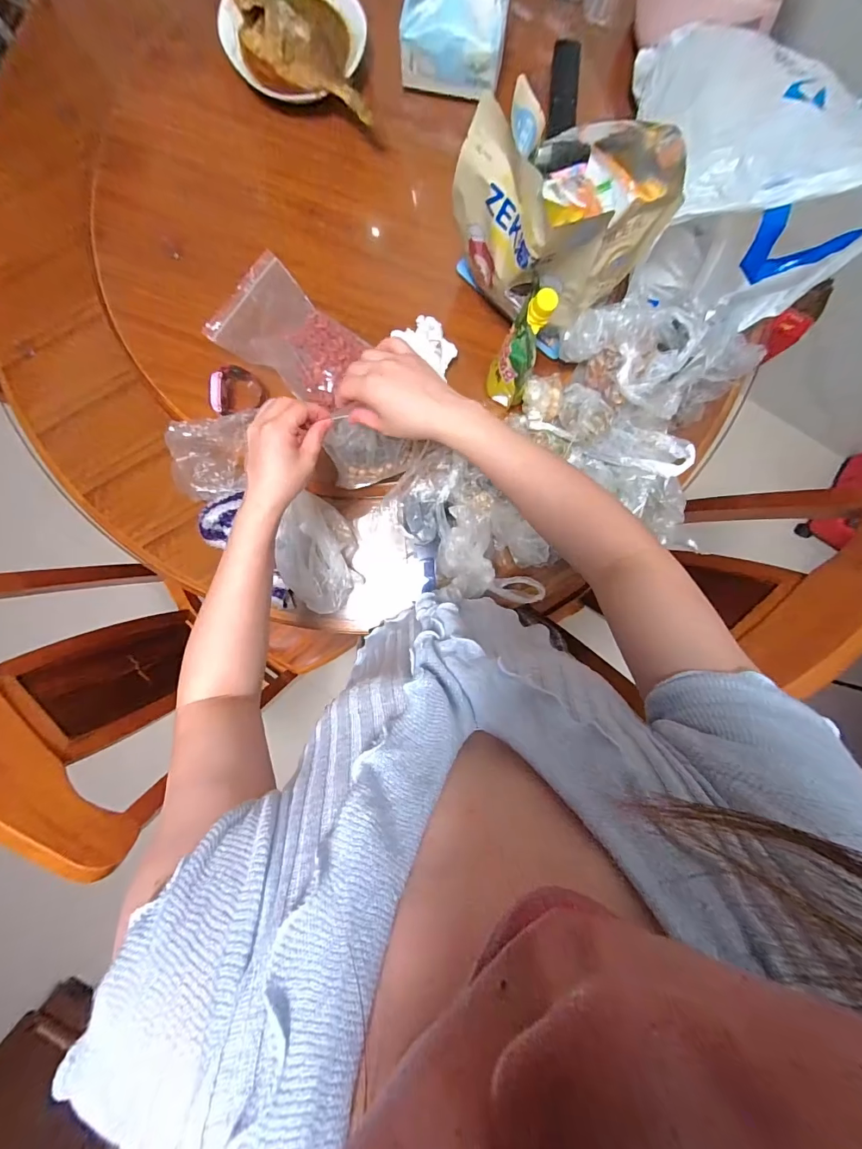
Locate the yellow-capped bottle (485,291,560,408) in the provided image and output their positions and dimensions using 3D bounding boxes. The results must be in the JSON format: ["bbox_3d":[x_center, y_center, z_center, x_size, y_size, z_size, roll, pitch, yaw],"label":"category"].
[{"bbox_3d":[0.100,-0.257,0.518,0.047,0.191,0.061,12,88,1],"label":"yellow-capped bottle"}]

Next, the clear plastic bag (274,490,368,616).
[{"bbox_3d":[-0.161,-0.031,0.618,0.098,0.058,0.166,-12,87,0],"label":"clear plastic bag"}]

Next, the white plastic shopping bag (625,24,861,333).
[{"bbox_3d":[0.373,-0.542,0.550,0.198,0.191,0.389,-18,87,0],"label":"white plastic shopping bag"}]

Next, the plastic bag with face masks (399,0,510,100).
[{"bbox_3d":[0.030,-0.708,0.551,0.133,0.105,0.081,11,88,1],"label":"plastic bag with face masks"}]

